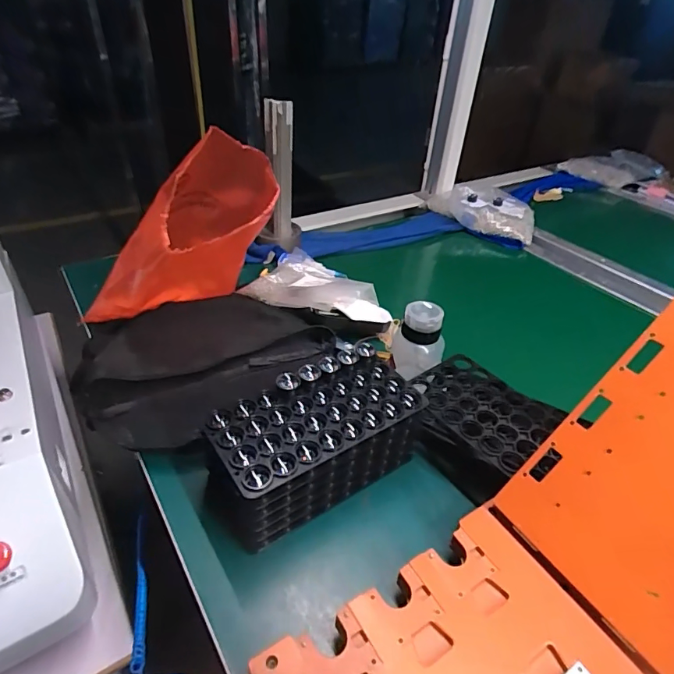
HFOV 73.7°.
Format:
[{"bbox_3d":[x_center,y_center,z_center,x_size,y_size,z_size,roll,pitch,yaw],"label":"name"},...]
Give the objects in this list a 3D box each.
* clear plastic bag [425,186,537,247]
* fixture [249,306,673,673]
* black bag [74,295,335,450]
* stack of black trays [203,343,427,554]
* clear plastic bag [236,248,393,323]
[{"bbox_3d":[0.326,-0.287,1.008,0.254,0.053,0.165,24,43,25],"label":"clear plastic bag"},{"bbox_3d":[0.166,0.164,0.331,0.440,0.087,0.169,-36,44,3],"label":"fixture"},{"bbox_3d":[-0.175,0.023,0.583,0.290,0.066,0.241,-24,45,-31],"label":"black bag"},{"bbox_3d":[-0.022,0.099,0.437,0.205,0.101,0.094,-21,44,-28],"label":"stack of black trays"},{"bbox_3d":[-0.047,-0.078,0.688,0.168,0.032,0.224,-18,43,-25],"label":"clear plastic bag"}]

